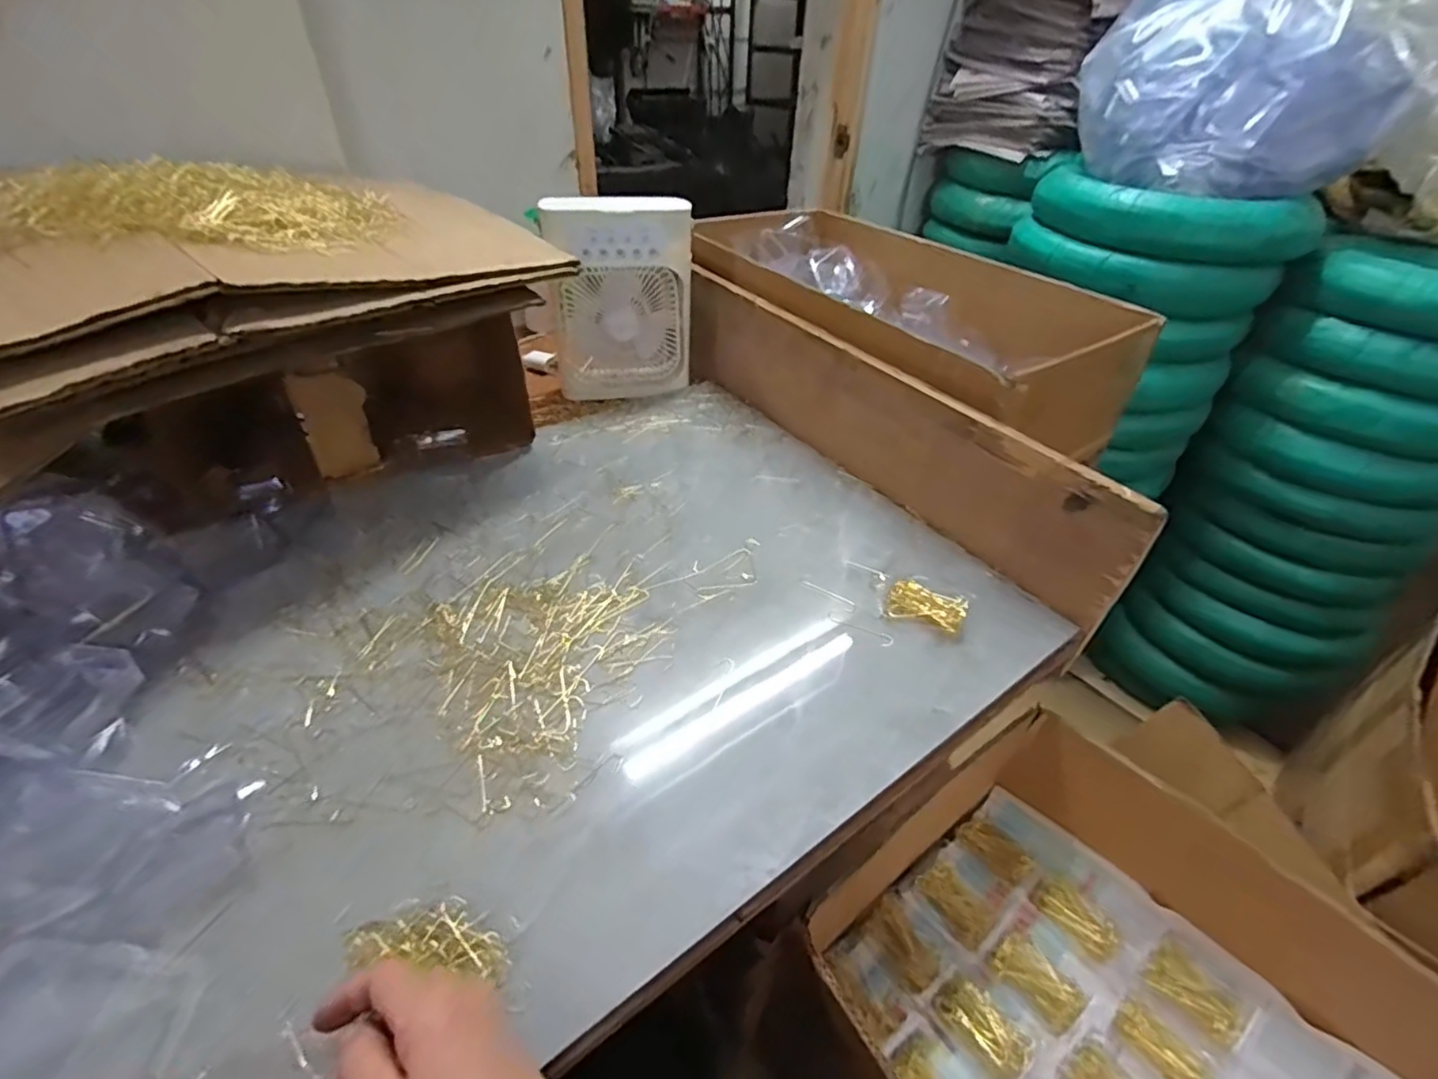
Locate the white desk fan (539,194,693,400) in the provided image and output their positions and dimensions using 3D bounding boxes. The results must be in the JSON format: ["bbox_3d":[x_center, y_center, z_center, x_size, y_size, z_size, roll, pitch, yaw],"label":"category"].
[{"bbox_3d":[-0.139,-0.336,0.873,0.195,0.250,0.086,-5,41,-10],"label":"white desk fan"}]

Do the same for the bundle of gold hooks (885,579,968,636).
[{"bbox_3d":[0.194,0.062,0.581,0.070,0.020,0.043,23,44,21],"label":"bundle of gold hooks"}]

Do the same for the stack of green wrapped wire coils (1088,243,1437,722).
[{"bbox_3d":[1.191,-0.057,1.258,0.416,0.906,0.436,-23,47,-28],"label":"stack of green wrapped wire coils"}]

